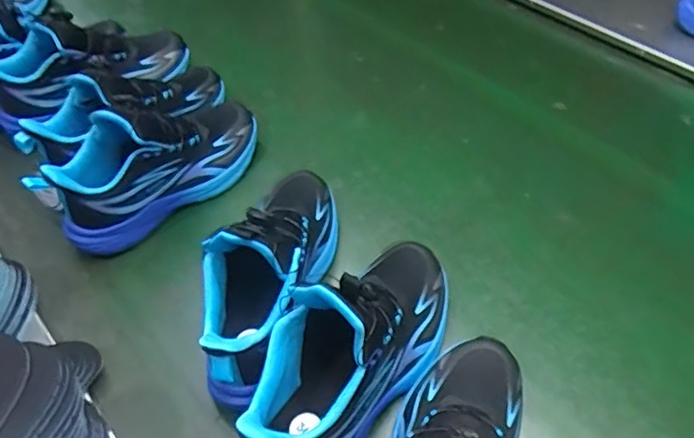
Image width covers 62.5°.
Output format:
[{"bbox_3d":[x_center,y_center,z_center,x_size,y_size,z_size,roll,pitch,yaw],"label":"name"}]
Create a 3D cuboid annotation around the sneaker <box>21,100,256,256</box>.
[{"bbox_3d":[-0.216,-0.073,0.648,0.246,0.132,0.093,-33,56,-19],"label":"sneaker"}]

